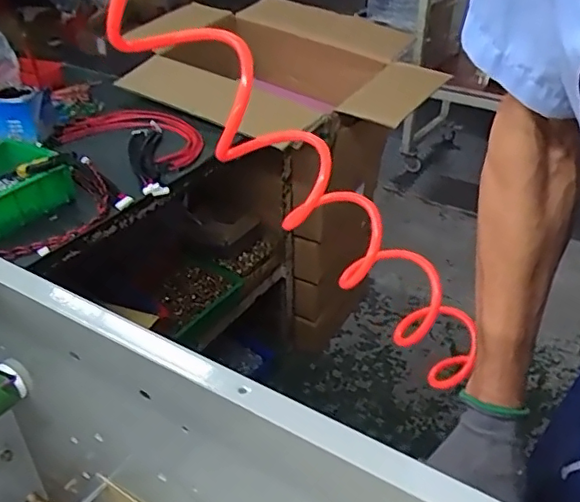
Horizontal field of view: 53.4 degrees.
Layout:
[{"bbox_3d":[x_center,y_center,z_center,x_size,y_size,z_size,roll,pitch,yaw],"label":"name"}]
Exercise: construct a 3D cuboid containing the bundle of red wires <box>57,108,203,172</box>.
[{"bbox_3d":[-0.325,-0.250,1.229,0.320,0.043,0.234,10,36,16],"label":"bundle of red wires"}]

